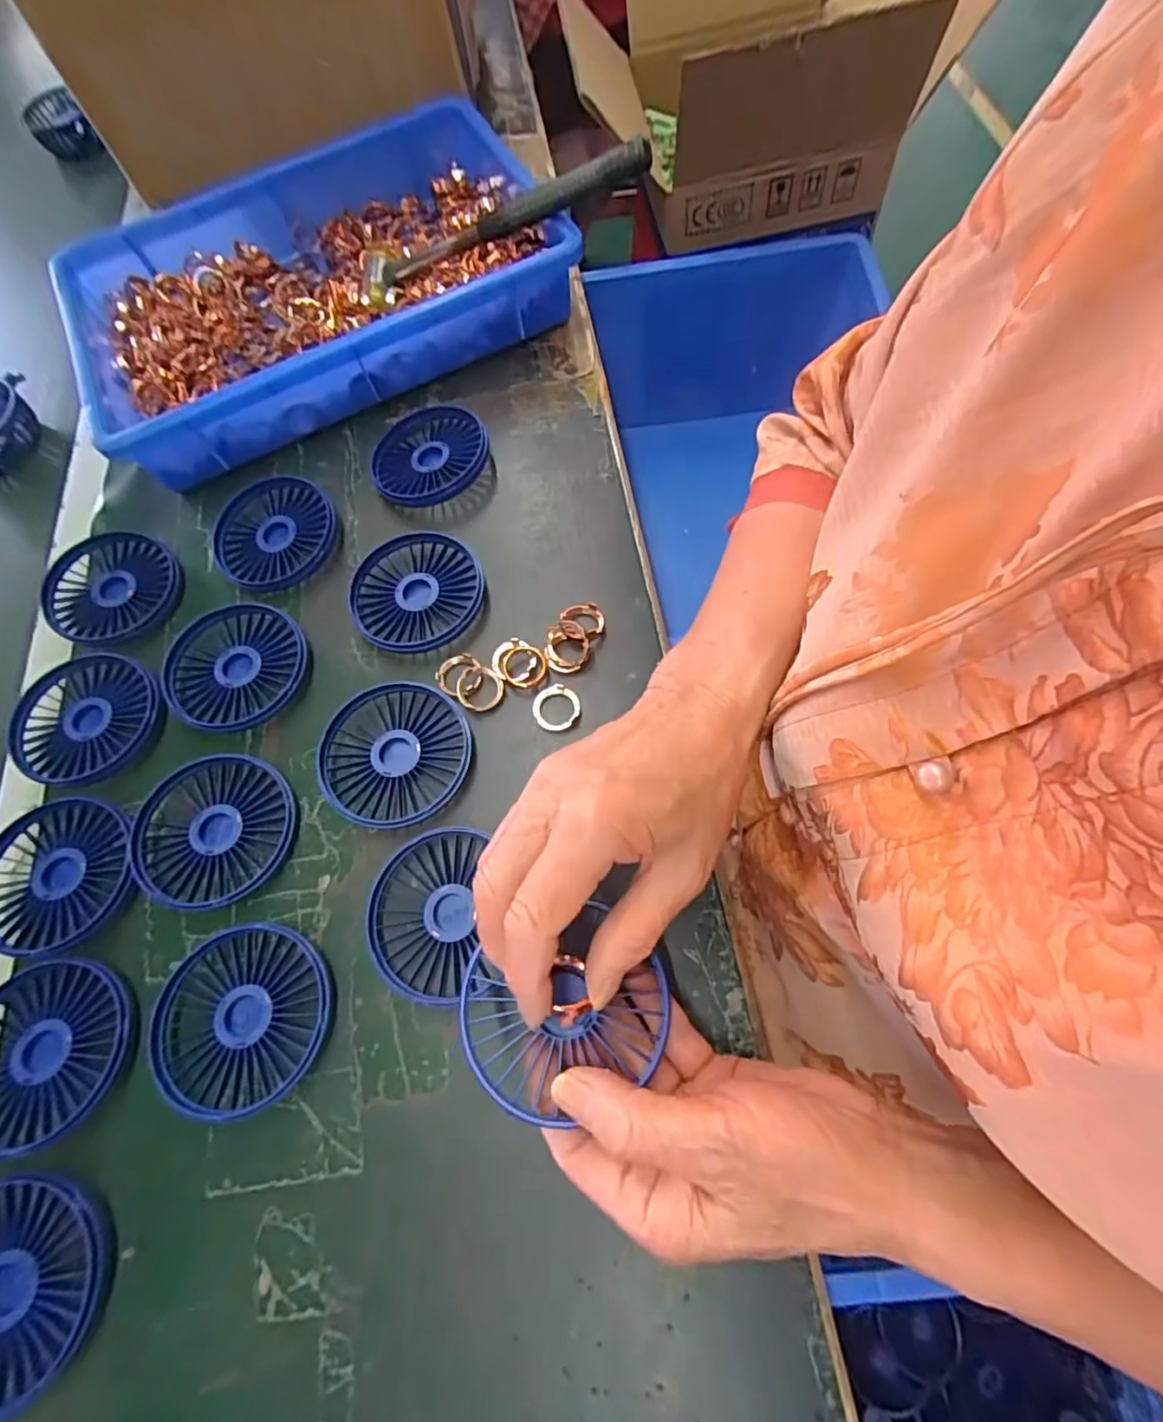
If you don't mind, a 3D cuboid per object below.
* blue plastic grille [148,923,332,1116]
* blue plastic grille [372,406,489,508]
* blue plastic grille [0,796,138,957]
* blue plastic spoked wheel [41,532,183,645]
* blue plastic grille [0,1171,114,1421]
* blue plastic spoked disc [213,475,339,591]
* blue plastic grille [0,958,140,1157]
[{"bbox_3d":[-0.174,0.156,0.309,0.087,0.012,0.085,-3,68,7],"label":"blue plastic grille"},{"bbox_3d":[-0.112,-0.185,0.438,0.083,0.016,0.086,-1,69,2],"label":"blue plastic grille"},{"bbox_3d":[-0.302,0.092,0.345,0.086,0.012,0.089,-3,68,7],"label":"blue plastic grille"},{"bbox_3d":[-0.331,-0.086,0.423,0.085,0.018,0.085,2,72,-5],"label":"blue plastic spoked wheel"},{"bbox_3d":[-0.266,0.266,0.276,0.087,0.012,0.088,-8,67,5],"label":"blue plastic grille"},{"bbox_3d":[-0.218,-0.125,0.426,0.086,0.017,0.092,-3,68,7],"label":"blue plastic spoked disc"},{"bbox_3d":[-0.280,0.176,0.311,0.091,0.012,0.082,-22,67,-1],"label":"blue plastic grille"}]

